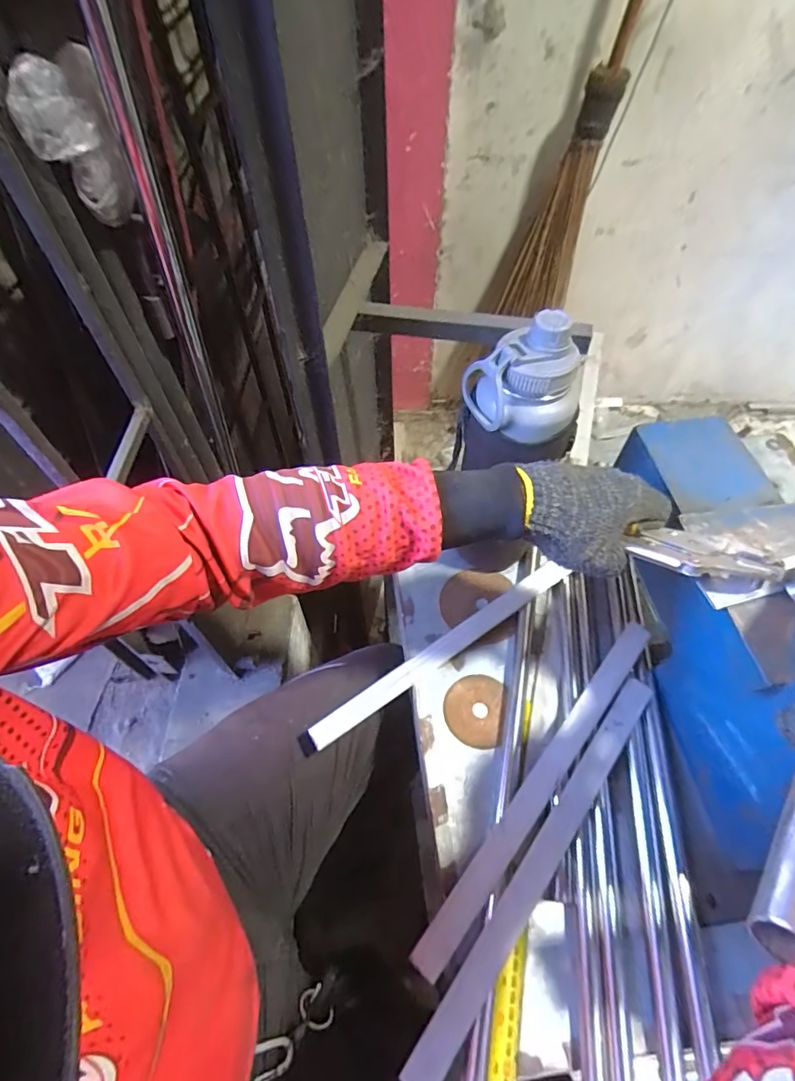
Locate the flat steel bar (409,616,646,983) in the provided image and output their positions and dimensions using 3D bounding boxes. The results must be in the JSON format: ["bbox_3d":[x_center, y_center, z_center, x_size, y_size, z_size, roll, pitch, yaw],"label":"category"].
[{"bbox_3d":[0.135,0.218,0.466,0.029,0.009,0.364,30,65,32],"label":"flat steel bar"}]

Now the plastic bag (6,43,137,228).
[{"bbox_3d":[-0.206,-0.254,0.326,0.025,0.089,0.053,20,58,12],"label":"plastic bag"}]

